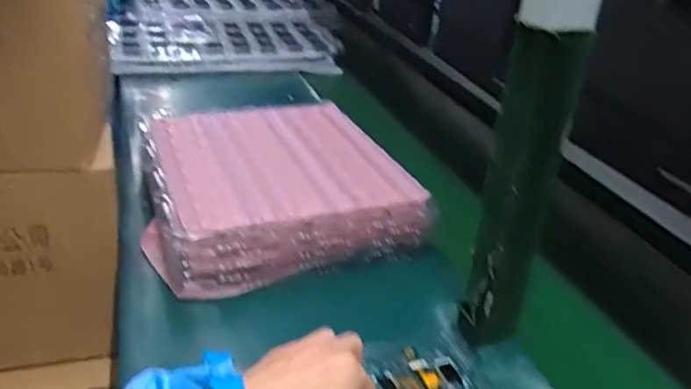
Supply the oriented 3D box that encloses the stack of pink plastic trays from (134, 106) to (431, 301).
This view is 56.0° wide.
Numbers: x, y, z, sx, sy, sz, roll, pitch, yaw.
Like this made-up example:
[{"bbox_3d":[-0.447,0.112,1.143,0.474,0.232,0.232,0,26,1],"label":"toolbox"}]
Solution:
[{"bbox_3d":[-0.102,-0.017,0.847,0.313,0.065,0.361,-8,28,-17],"label":"stack of pink plastic trays"}]

